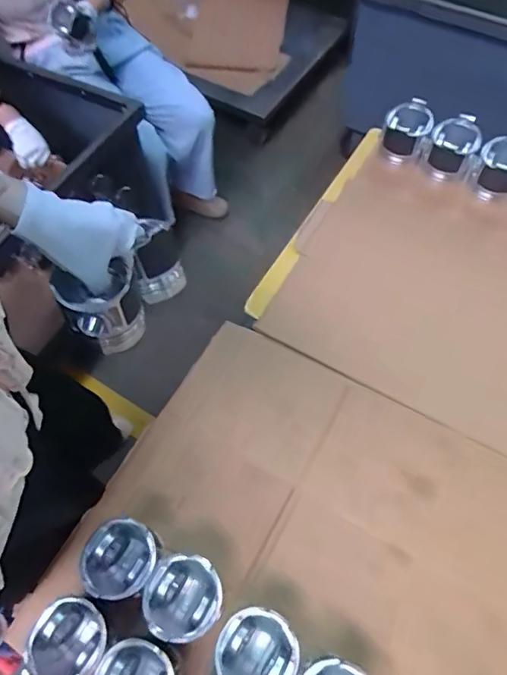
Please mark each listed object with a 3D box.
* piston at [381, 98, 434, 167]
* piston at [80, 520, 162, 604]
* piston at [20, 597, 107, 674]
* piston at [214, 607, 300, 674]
[{"bbox_3d":[0.281,-0.377,0.901,0.079,0.087,0.079,15,65,9],"label":"piston"},{"bbox_3d":[-0.149,0.261,0.574,0.078,0.097,0.080,-1,63,1],"label":"piston"},{"bbox_3d":[-0.193,0.328,0.527,0.074,0.080,0.078,-1,63,1],"label":"piston"},{"bbox_3d":[0.003,0.333,0.516,0.082,0.073,0.079,-1,63,1],"label":"piston"}]

